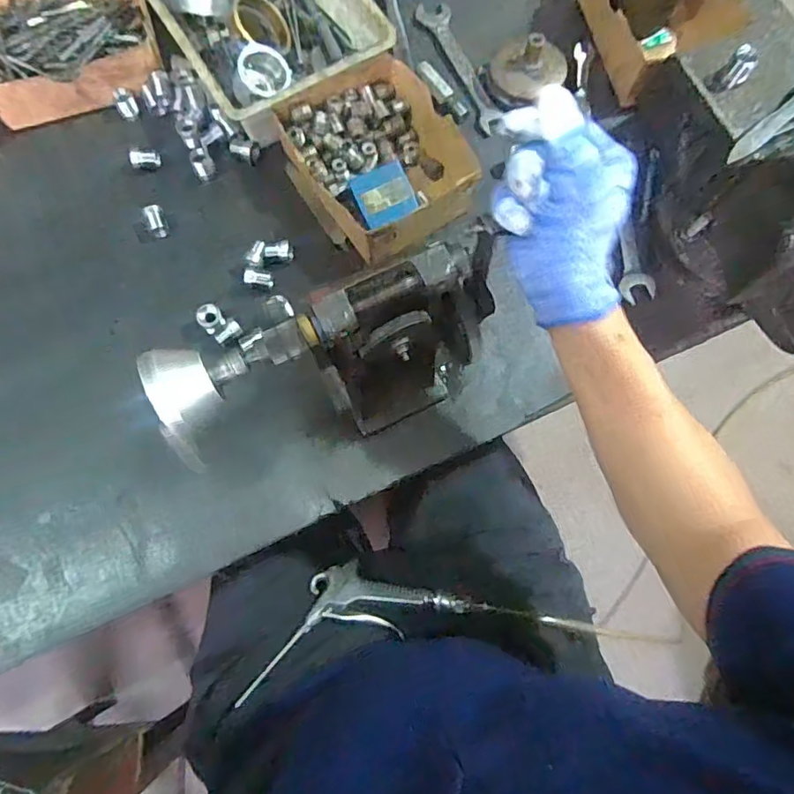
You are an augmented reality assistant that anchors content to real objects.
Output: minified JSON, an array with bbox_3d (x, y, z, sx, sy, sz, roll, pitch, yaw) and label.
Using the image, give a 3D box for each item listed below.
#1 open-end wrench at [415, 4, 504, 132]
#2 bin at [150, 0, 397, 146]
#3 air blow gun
[{"bbox_3d":[0.066,-0.343,0.576,0.037,0.007,0.165,-20,76,-7],"label":"open-end wrench"},{"bbox_3d":[-0.138,-0.375,0.538,0.173,0.065,0.248,-31,78,-10],"label":"bin"},{"bbox_3d":[-0.048,0.218,0.562,0.232,0.026,0.092,-20,48,-5],"label":"air blow gun"}]

